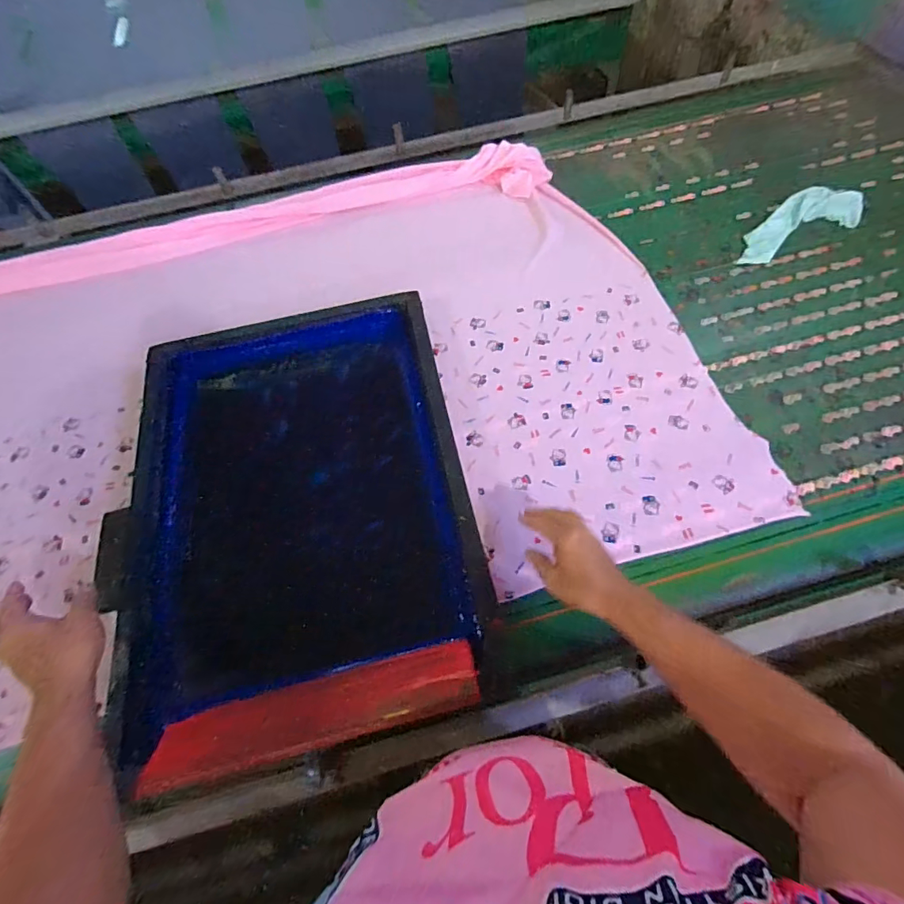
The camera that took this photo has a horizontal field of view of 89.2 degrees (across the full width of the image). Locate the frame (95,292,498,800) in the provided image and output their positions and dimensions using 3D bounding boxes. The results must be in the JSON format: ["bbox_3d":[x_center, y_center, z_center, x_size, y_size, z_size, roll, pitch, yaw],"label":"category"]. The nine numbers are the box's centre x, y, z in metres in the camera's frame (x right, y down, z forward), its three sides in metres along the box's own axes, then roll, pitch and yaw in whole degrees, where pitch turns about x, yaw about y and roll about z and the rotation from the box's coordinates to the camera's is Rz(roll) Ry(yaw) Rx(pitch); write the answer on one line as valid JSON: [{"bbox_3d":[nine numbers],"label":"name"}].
[{"bbox_3d":[-0.246,0.052,0.745,0.529,0.062,0.732,-13,63,-3],"label":"frame"}]

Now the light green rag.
[{"bbox_3d":[0.732,-0.487,0.972,0.323,0.027,0.120,-28,64,-10],"label":"light green rag"}]

